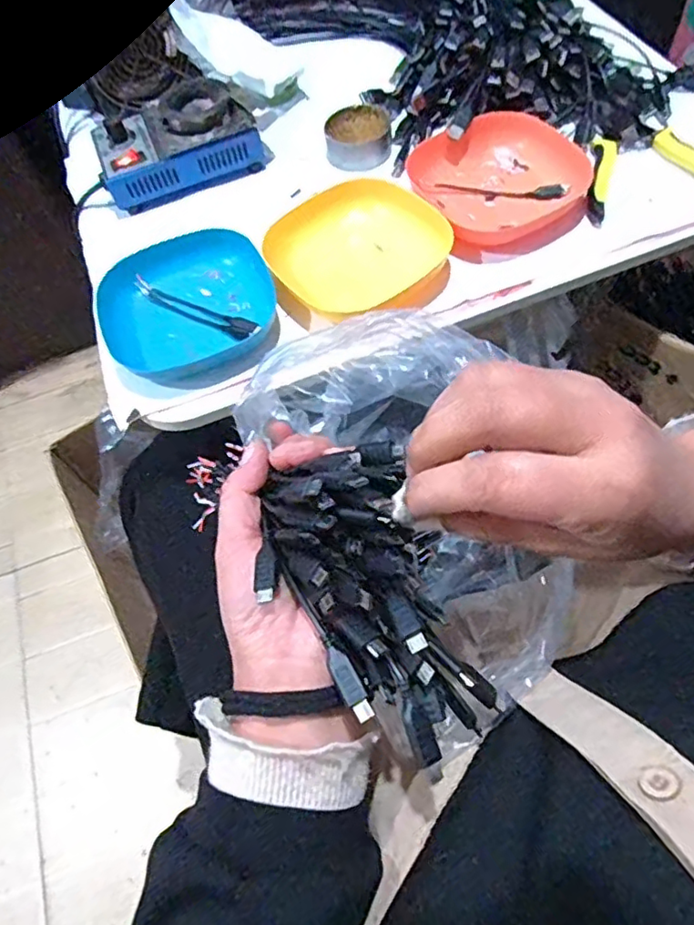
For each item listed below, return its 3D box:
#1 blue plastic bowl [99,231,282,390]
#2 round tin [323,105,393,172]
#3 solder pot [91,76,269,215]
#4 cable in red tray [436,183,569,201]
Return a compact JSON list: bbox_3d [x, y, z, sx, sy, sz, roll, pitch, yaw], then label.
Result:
[{"bbox_3d":[-0.130,-0.131,0.496,0.134,0.039,0.136,-23,62,-5],"label":"blue plastic bowl"},{"bbox_3d":[0.011,-0.311,0.581,0.062,0.027,0.058,-3,62,5],"label":"round tin"},{"bbox_3d":[-0.162,-0.310,0.584,0.153,0.059,0.091,-21,62,-4],"label":"solder pot"},{"bbox_3d":[0.136,-0.240,0.532,0.112,0.010,0.015,5,63,10],"label":"cable in red tray"}]

